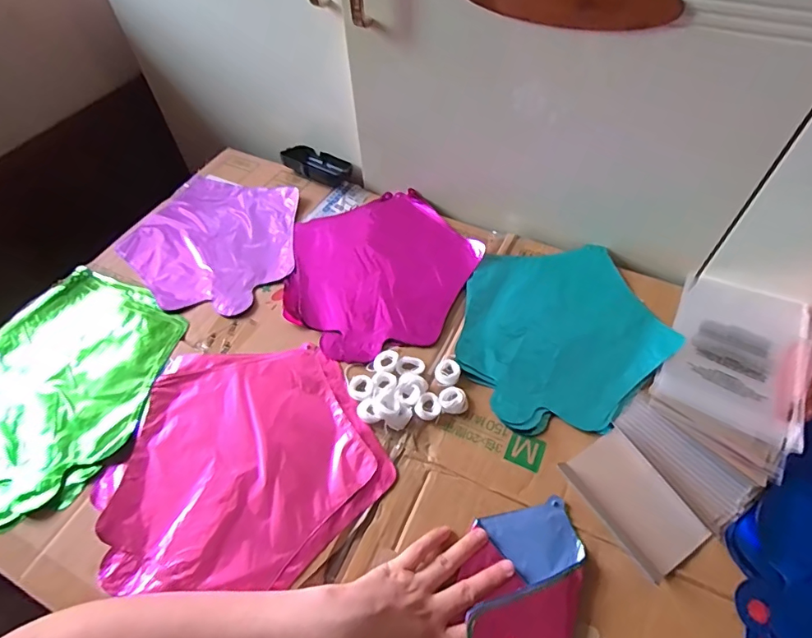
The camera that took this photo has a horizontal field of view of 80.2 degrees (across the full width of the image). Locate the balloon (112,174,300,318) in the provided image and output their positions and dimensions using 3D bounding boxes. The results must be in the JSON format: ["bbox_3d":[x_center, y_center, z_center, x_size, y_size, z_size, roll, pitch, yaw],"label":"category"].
[{"bbox_3d":[-0.251,-0.103,0.634,0.223,0.014,0.222,0,54,0],"label":"balloon"}]

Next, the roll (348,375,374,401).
[{"bbox_3d":[-0.046,0.070,0.493,0.027,0.006,0.028,0,54,0],"label":"roll"}]

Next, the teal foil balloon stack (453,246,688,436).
[{"bbox_3d":[0.165,0.006,0.538,0.247,0.007,0.218,-38,62,-24],"label":"teal foil balloon stack"}]

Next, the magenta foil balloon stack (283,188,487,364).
[{"bbox_3d":[-0.033,-0.064,0.598,0.235,0.020,0.236,-22,57,-15],"label":"magenta foil balloon stack"}]

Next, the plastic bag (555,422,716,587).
[{"bbox_3d":[0.201,0.158,0.425,0.075,0.008,0.112,-28,58,-19],"label":"plastic bag"}]

